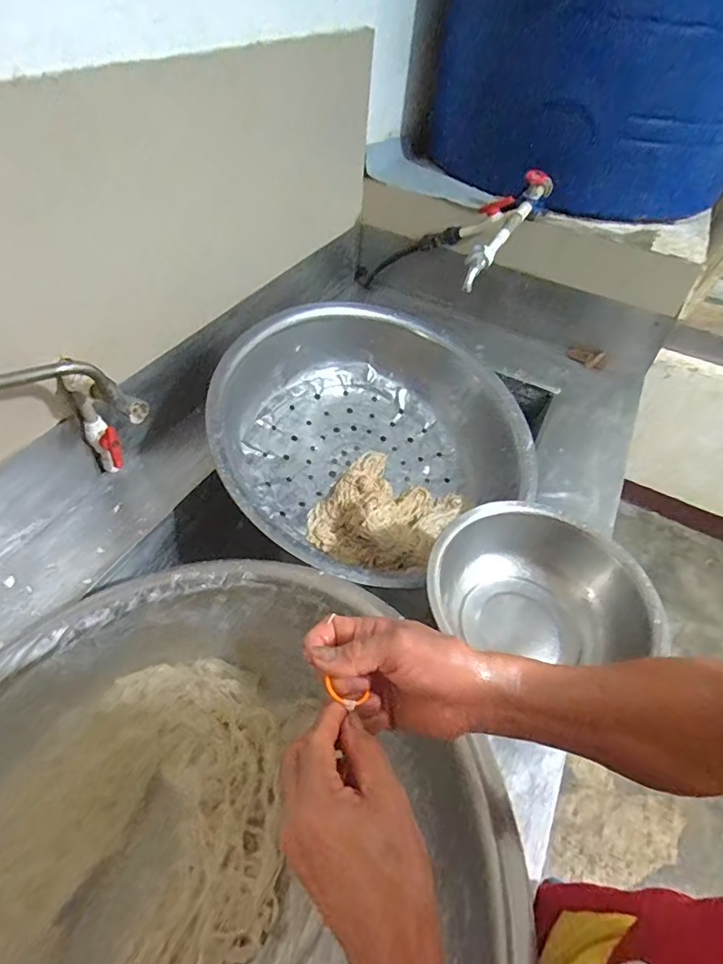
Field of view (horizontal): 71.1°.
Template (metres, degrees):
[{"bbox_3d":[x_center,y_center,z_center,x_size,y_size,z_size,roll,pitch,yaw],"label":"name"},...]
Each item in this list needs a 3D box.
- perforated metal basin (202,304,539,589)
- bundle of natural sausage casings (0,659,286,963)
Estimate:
[{"bbox_3d":[0.021,-0.093,1.078,0.672,0.262,0.553,-26,56,-27],"label":"perforated metal basin"},{"bbox_3d":[-0.305,0.472,0.583,0.361,0.052,0.542,26,50,16],"label":"bundle of natural sausage casings"}]

